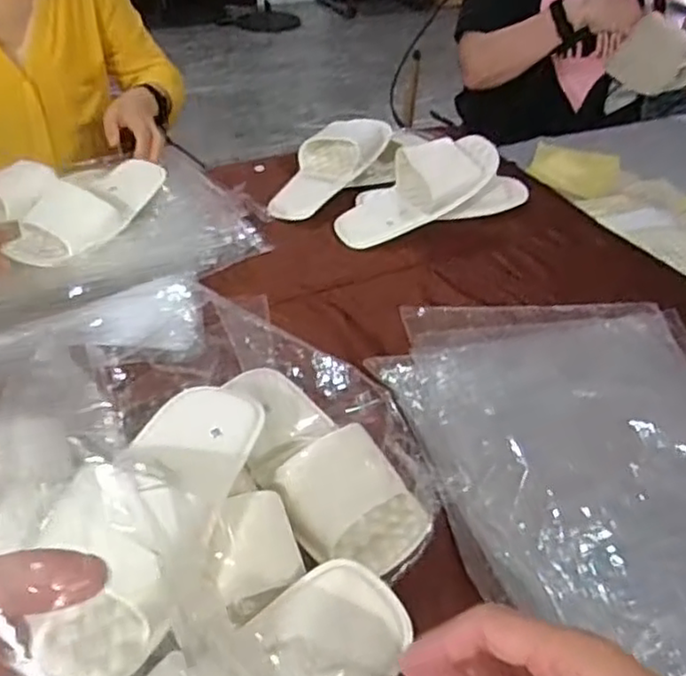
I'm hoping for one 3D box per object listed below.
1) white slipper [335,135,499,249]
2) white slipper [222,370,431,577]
[{"bbox_3d":[0.095,-0.200,0.917,0.239,0.059,0.100,-35,46,-5],"label":"white slipper"},{"bbox_3d":[-0.028,0.094,0.573,0.097,0.056,0.234,-26,46,-30],"label":"white slipper"}]

